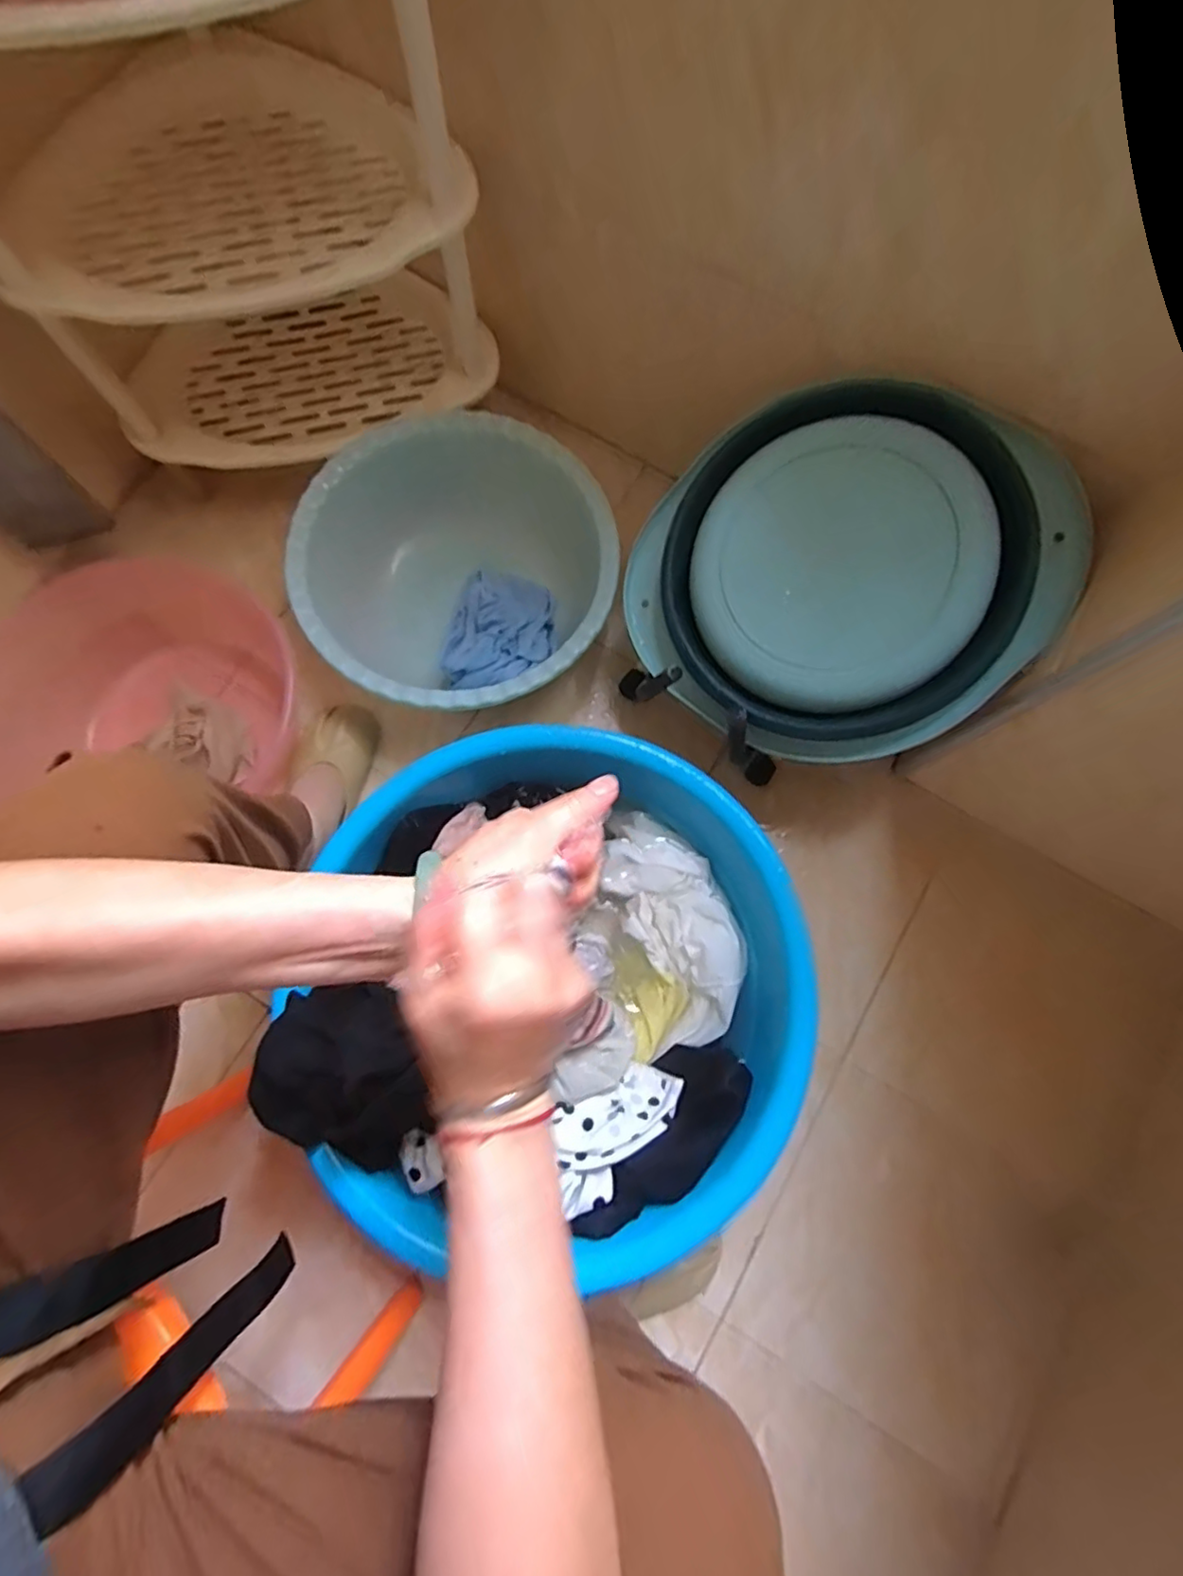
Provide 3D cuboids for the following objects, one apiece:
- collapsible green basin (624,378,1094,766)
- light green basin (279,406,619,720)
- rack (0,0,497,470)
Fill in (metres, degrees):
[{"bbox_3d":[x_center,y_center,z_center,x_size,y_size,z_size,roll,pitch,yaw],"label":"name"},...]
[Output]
[{"bbox_3d":[0.234,-0.211,0.630,0.377,0.086,0.393,43,106,12],"label":"collapsible green basin"},{"bbox_3d":[-0.160,-0.257,0.810,0.363,0.165,0.365,0,75,0],"label":"light green basin"},{"bbox_3d":[-0.357,-0.600,0.556,0.454,0.609,0.310,-37,79,-9],"label":"rack"}]

